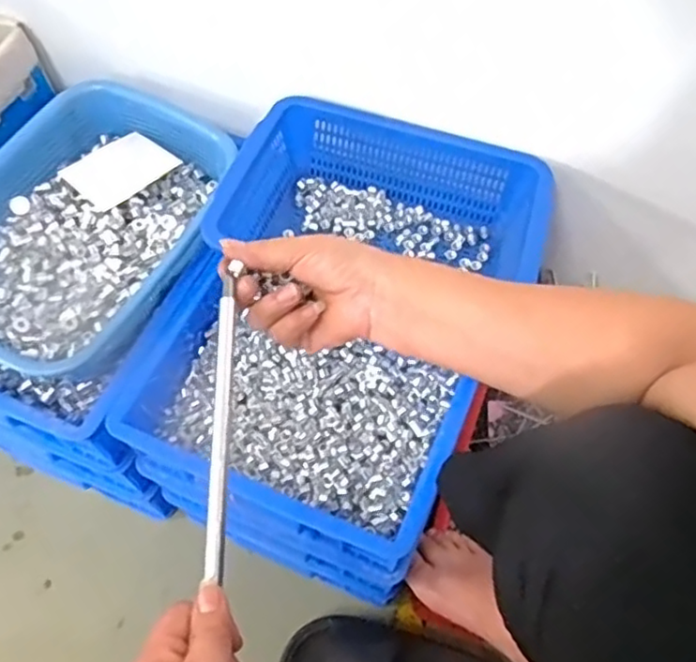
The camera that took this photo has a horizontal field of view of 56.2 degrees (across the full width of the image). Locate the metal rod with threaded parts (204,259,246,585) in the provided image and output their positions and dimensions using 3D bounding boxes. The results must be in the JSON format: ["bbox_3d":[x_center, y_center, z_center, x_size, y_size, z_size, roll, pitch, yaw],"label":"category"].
[{"bbox_3d":[-0.081,0.051,0.422,0.013,0.013,0.202,0,71,0],"label":"metal rod with threaded parts"}]

